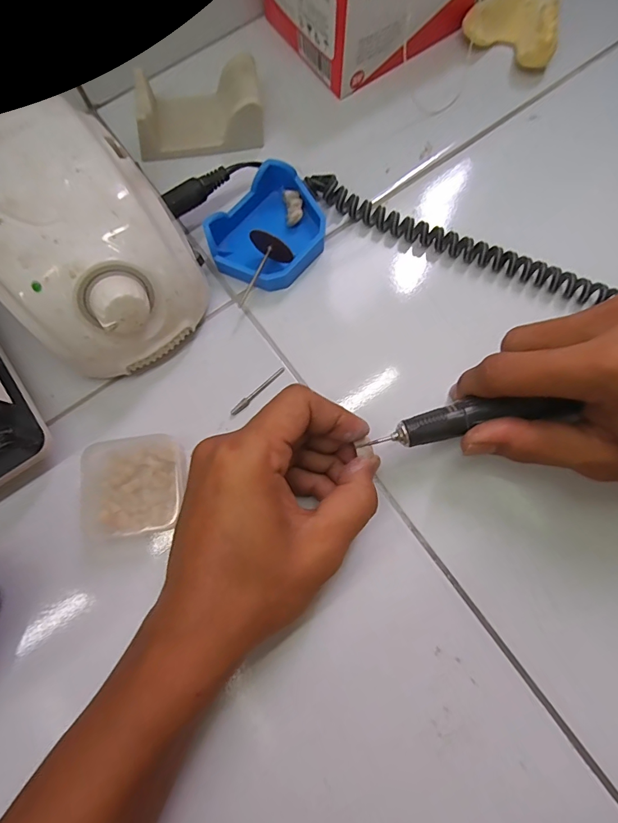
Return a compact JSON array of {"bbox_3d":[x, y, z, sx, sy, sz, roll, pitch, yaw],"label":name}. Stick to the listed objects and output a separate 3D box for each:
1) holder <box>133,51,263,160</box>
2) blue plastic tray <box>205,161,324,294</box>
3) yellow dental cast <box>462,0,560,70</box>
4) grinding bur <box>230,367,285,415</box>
[{"bbox_3d":[-0.077,-0.215,0.293,0.086,0.031,0.051,-7,78,-2],"label":"holder"},{"bbox_3d":[-0.024,-0.119,0.275,0.063,0.026,0.079,41,81,8],"label":"blue plastic tray"},{"bbox_3d":[0.156,-0.289,0.308,0.068,0.028,0.044,31,80,6],"label":"yellow dental cast"},{"bbox_3d":[-0.032,-0.013,0.264,0.044,0.004,0.005,-44,82,-9],"label":"grinding bur"}]

